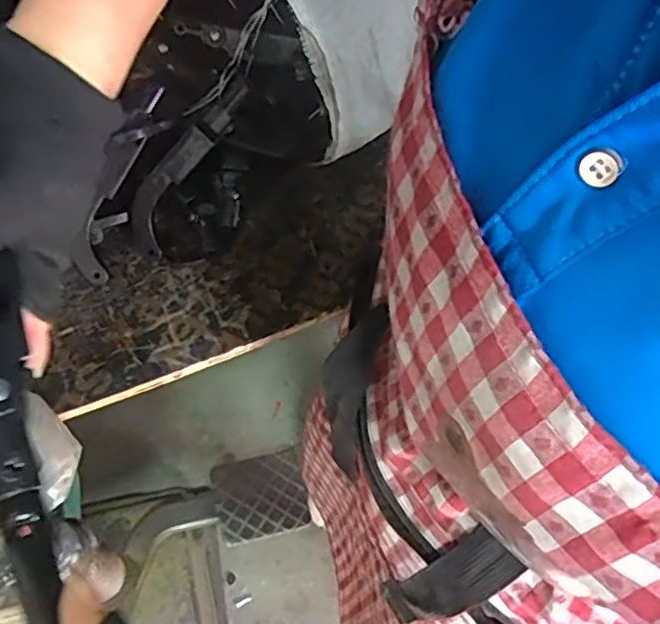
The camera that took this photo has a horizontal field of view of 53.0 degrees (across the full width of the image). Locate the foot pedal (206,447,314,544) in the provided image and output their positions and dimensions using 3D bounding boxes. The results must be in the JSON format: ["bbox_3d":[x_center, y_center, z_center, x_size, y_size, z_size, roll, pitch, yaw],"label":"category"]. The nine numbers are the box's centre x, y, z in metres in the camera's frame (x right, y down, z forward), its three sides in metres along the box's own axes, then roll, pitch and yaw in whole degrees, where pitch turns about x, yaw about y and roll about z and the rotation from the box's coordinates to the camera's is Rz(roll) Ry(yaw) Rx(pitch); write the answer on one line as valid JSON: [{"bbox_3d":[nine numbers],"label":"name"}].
[{"bbox_3d":[-0.117,0.312,1.136,0.156,0.031,0.140,-14,63,-10],"label":"foot pedal"}]

